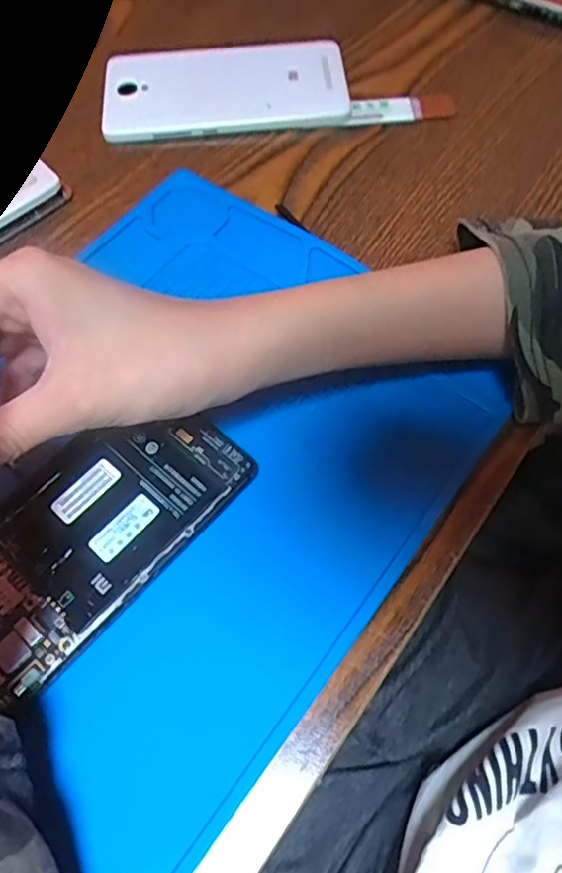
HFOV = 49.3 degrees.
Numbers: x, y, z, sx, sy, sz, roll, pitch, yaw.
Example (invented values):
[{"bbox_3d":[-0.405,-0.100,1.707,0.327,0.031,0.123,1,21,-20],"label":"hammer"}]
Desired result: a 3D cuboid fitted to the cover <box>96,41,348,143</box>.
[{"bbox_3d":[-0.034,-0.216,0.379,0.147,0.012,0.072,-3,62,0],"label":"cover"}]

